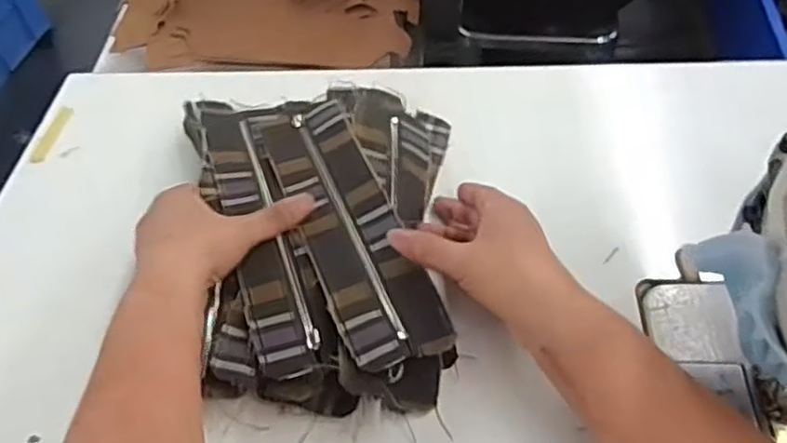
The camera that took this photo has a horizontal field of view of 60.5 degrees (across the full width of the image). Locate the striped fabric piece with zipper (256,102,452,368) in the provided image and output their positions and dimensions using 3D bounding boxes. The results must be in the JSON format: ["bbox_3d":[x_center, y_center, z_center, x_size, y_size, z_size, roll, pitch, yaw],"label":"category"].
[{"bbox_3d":[-0.035,-0.005,0.487,0.067,0.015,0.246,-19,50,-10],"label":"striped fabric piece with zipper"}]

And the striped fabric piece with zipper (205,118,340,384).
[{"bbox_3d":[-0.094,0.000,0.488,0.052,0.014,0.249,-17,51,-9],"label":"striped fabric piece with zipper"}]

